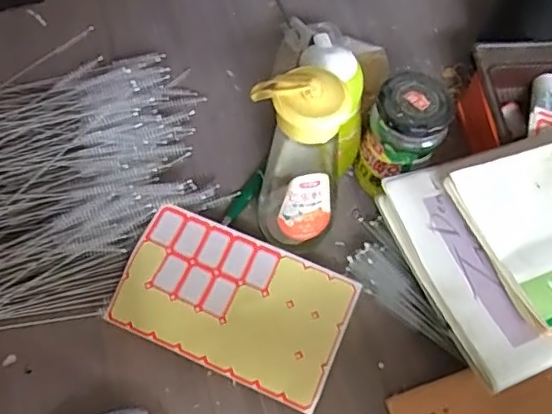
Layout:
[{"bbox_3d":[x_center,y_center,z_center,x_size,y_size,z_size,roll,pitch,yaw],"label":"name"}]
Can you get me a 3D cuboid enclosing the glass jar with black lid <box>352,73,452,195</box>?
[{"bbox_3d":[0.114,-0.059,0.529,0.067,0.124,0.064,1,56,-2],"label":"glass jar with black lid"}]

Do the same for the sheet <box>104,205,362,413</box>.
[{"bbox_3d":[-0.038,0.083,0.504,0.198,0.007,0.119,24,69,6],"label":"sheet"}]

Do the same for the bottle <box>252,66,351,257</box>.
[{"bbox_3d":[0.018,-0.035,0.466,0.065,0.197,0.064,7,56,2],"label":"bottle"}]

